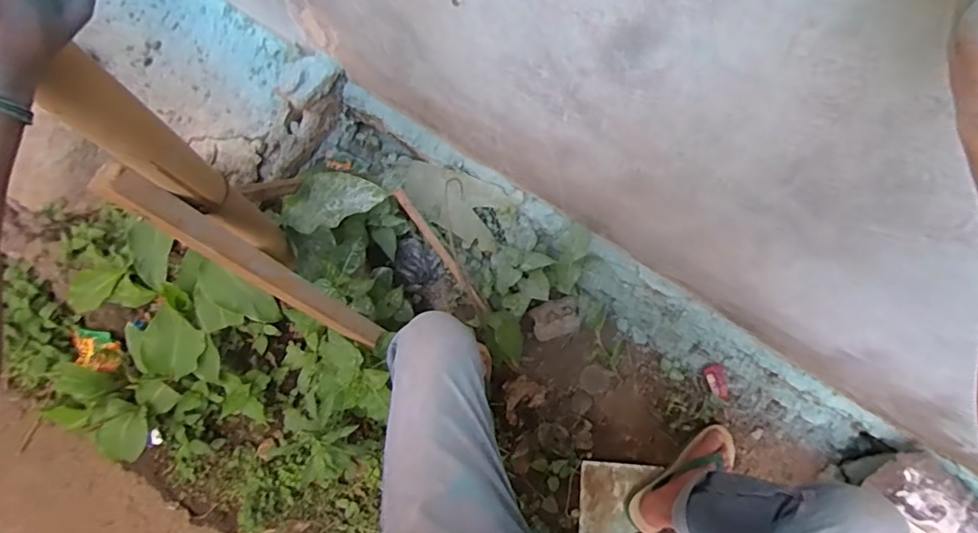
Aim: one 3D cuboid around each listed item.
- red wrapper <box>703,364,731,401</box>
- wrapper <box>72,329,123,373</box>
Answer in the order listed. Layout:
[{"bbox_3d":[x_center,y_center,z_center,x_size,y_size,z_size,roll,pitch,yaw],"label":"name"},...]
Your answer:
[{"bbox_3d":[0.481,0.244,1.123,0.045,0.009,0.076,-15,78,-4],"label":"red wrapper"},{"bbox_3d":[-0.813,0.173,1.107,0.113,0.028,0.073,10,88,9],"label":"wrapper"}]

